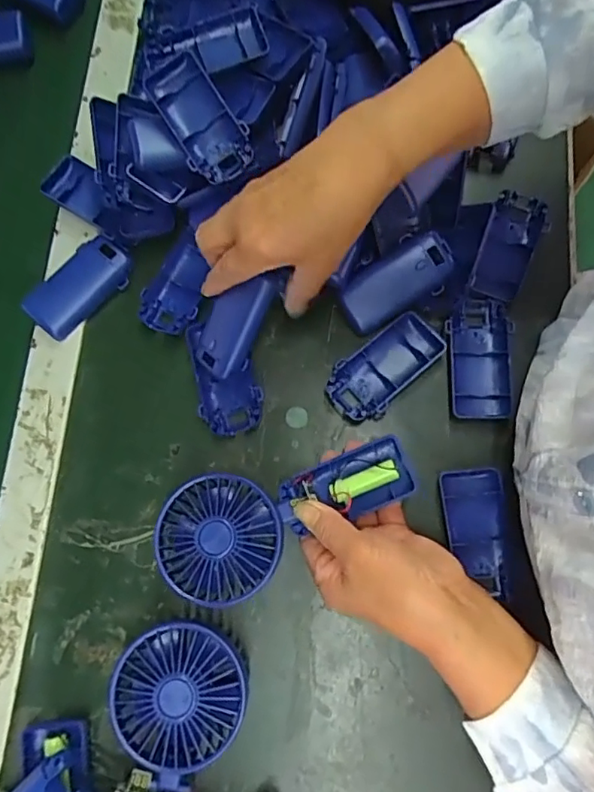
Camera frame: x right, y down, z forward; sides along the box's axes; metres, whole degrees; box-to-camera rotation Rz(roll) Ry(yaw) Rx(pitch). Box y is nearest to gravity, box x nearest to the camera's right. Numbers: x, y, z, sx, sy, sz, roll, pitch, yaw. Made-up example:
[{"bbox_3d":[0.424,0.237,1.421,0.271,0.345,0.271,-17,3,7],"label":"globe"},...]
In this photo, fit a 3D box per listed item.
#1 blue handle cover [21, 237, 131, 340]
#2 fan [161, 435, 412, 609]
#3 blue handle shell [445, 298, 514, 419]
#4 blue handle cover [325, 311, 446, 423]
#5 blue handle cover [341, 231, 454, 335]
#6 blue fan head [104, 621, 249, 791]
[{"bbox_3d":[-0.178,-0.092,0.460,0.046,0.019,0.091,39,79,8],"label":"blue handle cover"},{"bbox_3d":[-0.008,0.079,0.390,0.180,0.026,0.079,-22,77,-2],"label":"fan"},{"bbox_3d":[0.144,-0.030,0.441,0.047,0.023,0.095,0,76,-1],"label":"blue handle shell"},{"bbox_3d":[0.069,-0.022,0.442,0.049,0.019,0.096,44,80,9],"label":"blue handle cover"},{"bbox_3d":[0.081,-0.088,0.443,0.091,0.020,0.044,-29,108,13],"label":"blue handle cover"},{"bbox_3d":[-0.078,0.199,0.377,0.090,0.042,0.083,0,77,2],"label":"blue fan head"}]

